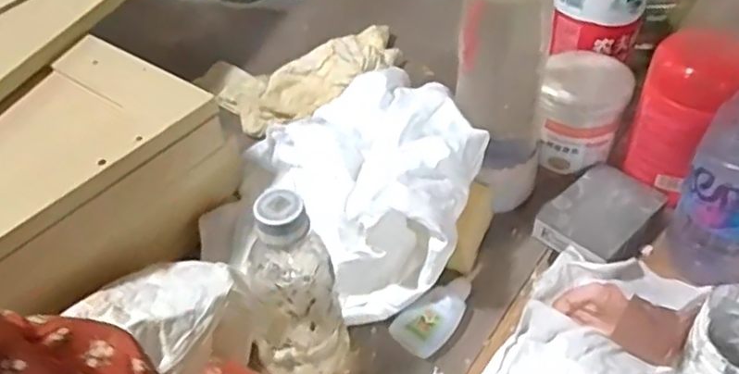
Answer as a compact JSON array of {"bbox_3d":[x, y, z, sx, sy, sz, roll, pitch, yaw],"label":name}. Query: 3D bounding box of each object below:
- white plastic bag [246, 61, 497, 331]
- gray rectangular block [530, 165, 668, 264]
[{"bbox_3d":[0.007,-0.014,0.547,0.148,0.115,0.223,-19,45,-14],"label":"white plastic bag"},{"bbox_3d":[0.197,0.025,0.555,0.073,0.024,0.099,29,53,32],"label":"gray rectangular block"}]

